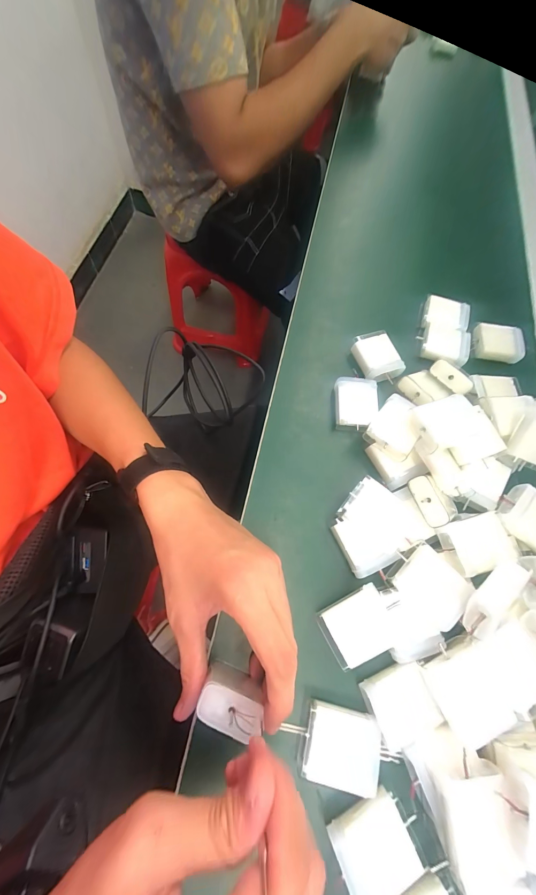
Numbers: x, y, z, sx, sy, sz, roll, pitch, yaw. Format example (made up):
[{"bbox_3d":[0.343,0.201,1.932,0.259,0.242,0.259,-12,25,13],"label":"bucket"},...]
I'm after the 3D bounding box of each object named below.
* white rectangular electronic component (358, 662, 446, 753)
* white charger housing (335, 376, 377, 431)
[{"bbox_3d":[0.097,0.187,0.221,0.047,0.011,0.044,-17,73,-13],"label":"white rectangular electronic component"},{"bbox_3d":[0.087,-0.040,0.303,0.041,0.021,0.058,8,69,-4],"label":"white charger housing"}]

